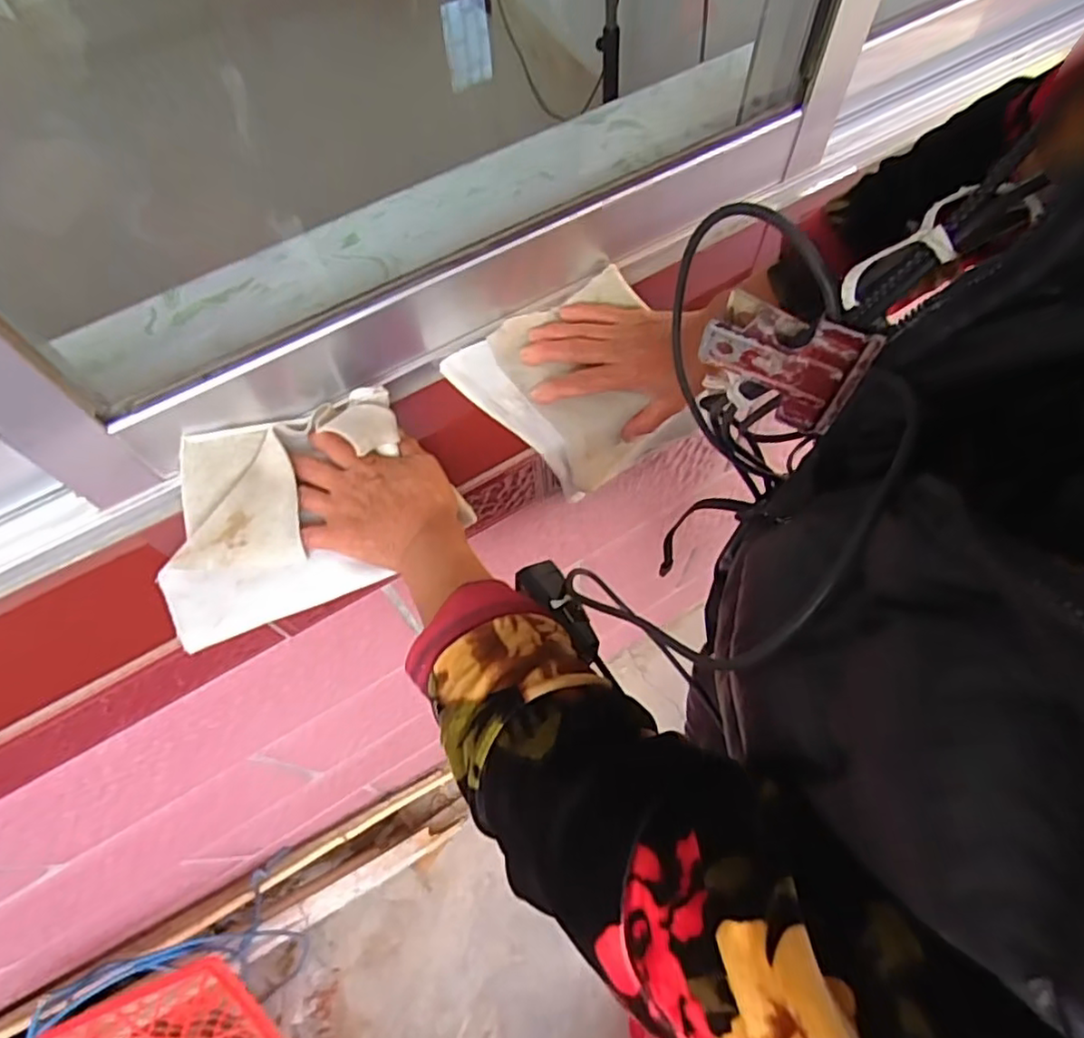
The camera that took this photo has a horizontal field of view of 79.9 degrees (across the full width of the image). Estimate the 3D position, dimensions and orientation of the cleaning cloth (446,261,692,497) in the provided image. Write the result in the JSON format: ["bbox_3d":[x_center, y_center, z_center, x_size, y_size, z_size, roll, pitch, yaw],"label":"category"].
[{"bbox_3d":[0.027,-0.105,0.553,0.166,0.097,0.136,-28,66,-11],"label":"cleaning cloth"}]

